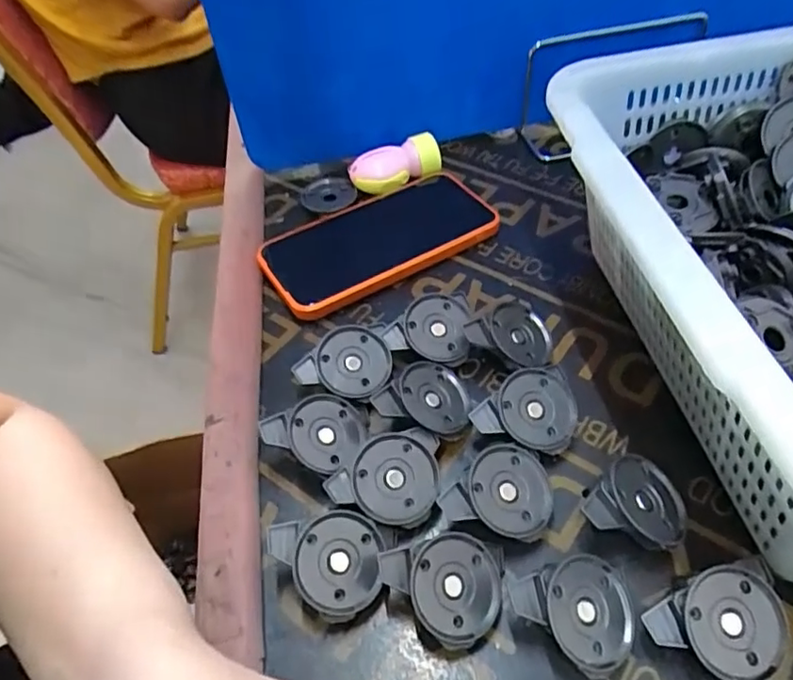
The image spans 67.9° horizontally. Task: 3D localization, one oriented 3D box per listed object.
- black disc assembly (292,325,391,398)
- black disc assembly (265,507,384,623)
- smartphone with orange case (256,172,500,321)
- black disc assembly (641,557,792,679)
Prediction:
[{"bbox_3d":[-0.030,0.016,0.340,0.054,0.023,0.039,-17,49,-9],"label":"black disc assembly"},{"bbox_3d":[-0.029,0.100,0.262,0.048,0.008,0.044,-7,67,-19],"label":"black disc assembly"},{"bbox_3d":[-0.012,-0.074,0.418,0.164,0.016,0.082,-27,52,-18],"label":"smartphone with orange case"},{"bbox_3d":[0.130,0.113,0.237,0.054,0.010,0.045,7,72,-1],"label":"black disc assembly"}]

